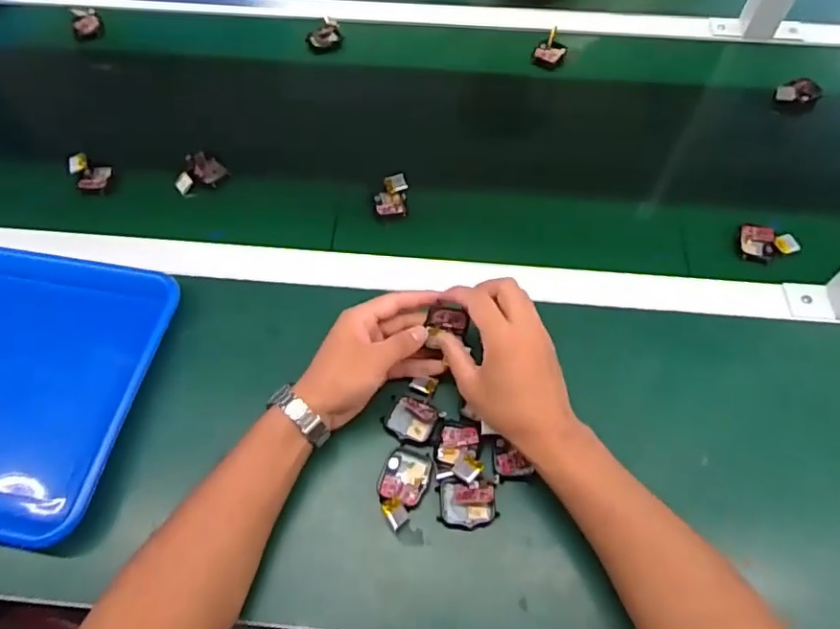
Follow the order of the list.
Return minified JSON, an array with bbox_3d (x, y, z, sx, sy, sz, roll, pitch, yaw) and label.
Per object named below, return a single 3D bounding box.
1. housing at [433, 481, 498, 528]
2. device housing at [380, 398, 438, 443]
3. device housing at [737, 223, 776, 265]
[{"bbox_3d":[0.038,0.153,0.464,0.047,0.018,0.033,4,60,3],"label":"housing"},{"bbox_3d":[-0.009,0.090,0.499,0.044,0.015,0.036,20,62,12],"label":"device housing"},{"bbox_3d":[0.349,-0.073,0.603,0.034,0.009,0.042,12,76,18],"label":"device housing"}]

